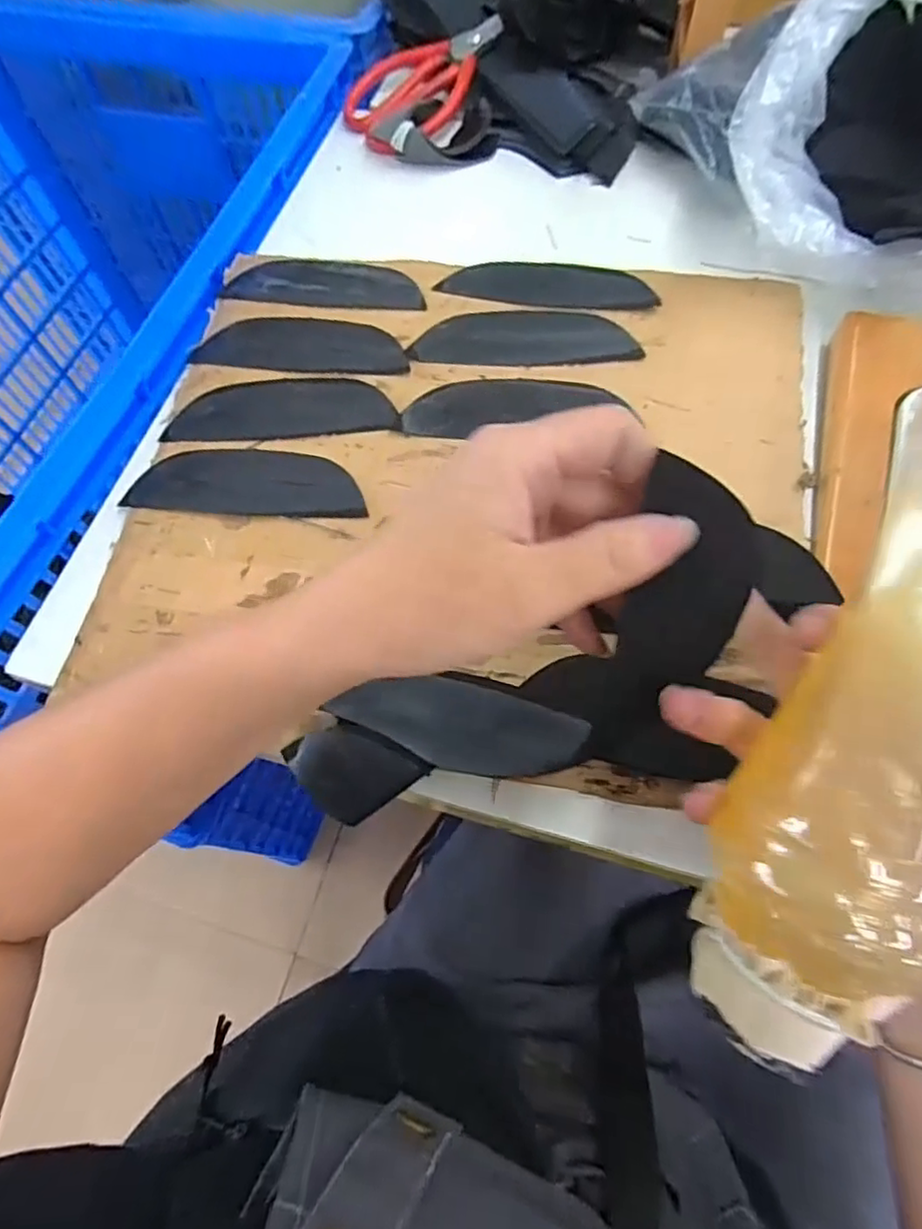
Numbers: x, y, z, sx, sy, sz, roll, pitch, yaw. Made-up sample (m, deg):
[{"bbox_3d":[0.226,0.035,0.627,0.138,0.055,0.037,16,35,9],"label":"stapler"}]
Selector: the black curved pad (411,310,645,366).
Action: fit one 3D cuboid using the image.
[{"bbox_3d":[0.043,-0.185,0.420,0.145,0.005,0.054,5,64,4],"label":"black curved pad"}]

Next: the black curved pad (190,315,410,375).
[{"bbox_3d":[-0.106,-0.183,0.431,0.141,0.006,0.047,5,64,4],"label":"black curved pad"}]

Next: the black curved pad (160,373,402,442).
[{"bbox_3d":[-0.112,-0.134,0.405,0.144,0.009,0.051,-2,64,1],"label":"black curved pad"}]

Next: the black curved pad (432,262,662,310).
[{"bbox_3d":[0.061,-0.233,0.442,0.145,0.009,0.044,10,65,6],"label":"black curved pad"}]

